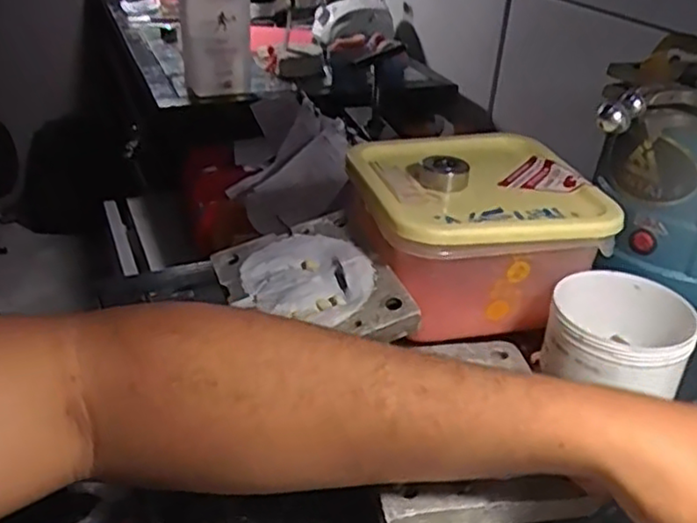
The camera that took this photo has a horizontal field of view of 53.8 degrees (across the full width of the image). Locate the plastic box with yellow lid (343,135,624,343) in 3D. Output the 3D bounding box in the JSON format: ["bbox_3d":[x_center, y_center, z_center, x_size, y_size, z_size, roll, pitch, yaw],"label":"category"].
[{"bbox_3d":[0.092,-0.026,0.539,0.164,0.091,0.162,-6,32,-16],"label":"plastic box with yellow lid"}]

